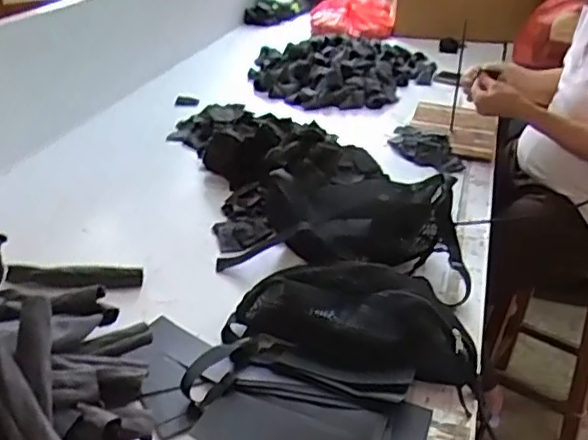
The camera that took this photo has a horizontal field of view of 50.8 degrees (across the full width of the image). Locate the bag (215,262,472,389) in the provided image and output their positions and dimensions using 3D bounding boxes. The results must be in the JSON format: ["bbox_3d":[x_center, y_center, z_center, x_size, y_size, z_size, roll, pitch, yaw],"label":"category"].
[{"bbox_3d":[0.061,0.118,0.723,0.285,0.074,0.148,2,29,2],"label":"bag"}]

